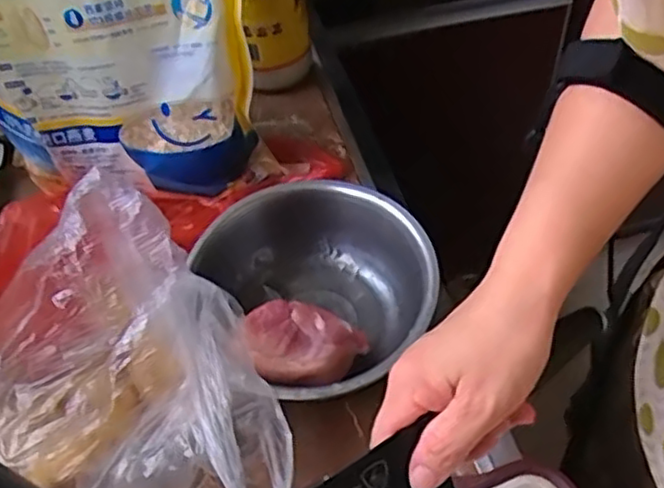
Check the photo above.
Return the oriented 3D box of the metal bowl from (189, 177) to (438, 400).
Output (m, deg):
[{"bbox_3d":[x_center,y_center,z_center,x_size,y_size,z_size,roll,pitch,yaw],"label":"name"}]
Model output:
[{"bbox_3d":[-0.008,0.033,0.499,0.148,0.068,0.173,-39,57,-24],"label":"metal bowl"}]

